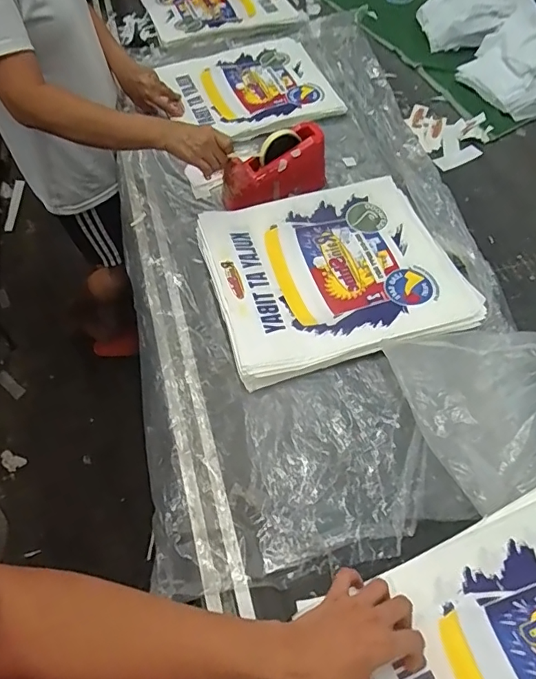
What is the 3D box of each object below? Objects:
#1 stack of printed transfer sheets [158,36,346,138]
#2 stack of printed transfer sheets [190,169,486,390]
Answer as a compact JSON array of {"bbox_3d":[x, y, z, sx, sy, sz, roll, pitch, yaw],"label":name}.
[{"bbox_3d":[-0.039,-0.580,1.121,0.330,0.015,0.311,-19,59,-13],"label":"stack of printed transfer sheets"},{"bbox_3d":[0.105,-0.120,0.812,0.393,0.027,0.349,-16,59,-12],"label":"stack of printed transfer sheets"}]

